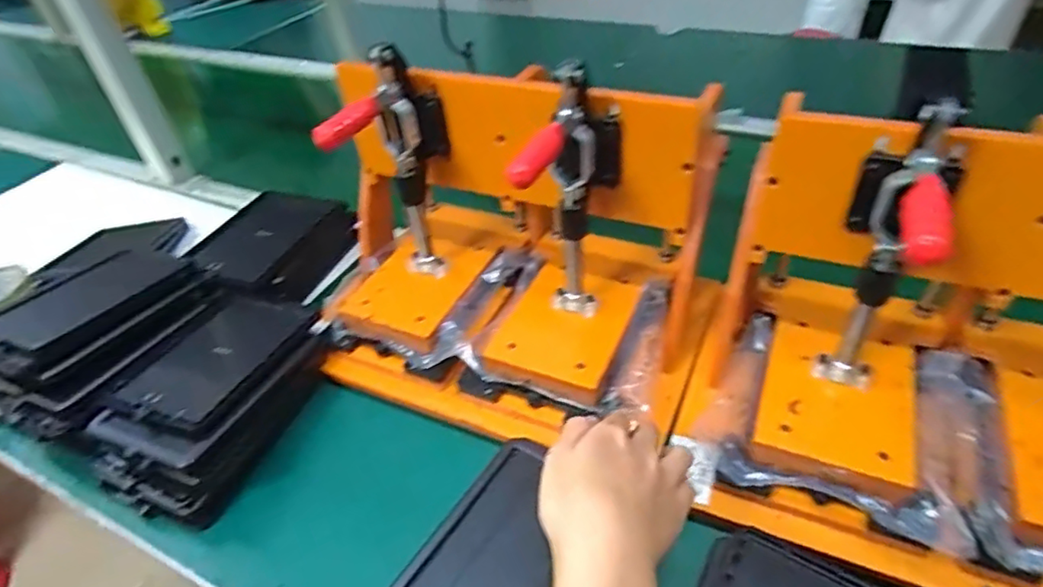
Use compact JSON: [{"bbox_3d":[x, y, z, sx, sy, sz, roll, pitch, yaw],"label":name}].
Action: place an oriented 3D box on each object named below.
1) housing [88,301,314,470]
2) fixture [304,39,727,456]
[{"bbox_3d":[-0.289,0.065,0.548,0.138,0.025,0.182,9,43,17],"label":"housing"},{"bbox_3d":[-0.022,-0.062,0.532,0.351,0.244,0.232,12,44,21],"label":"fixture"}]

